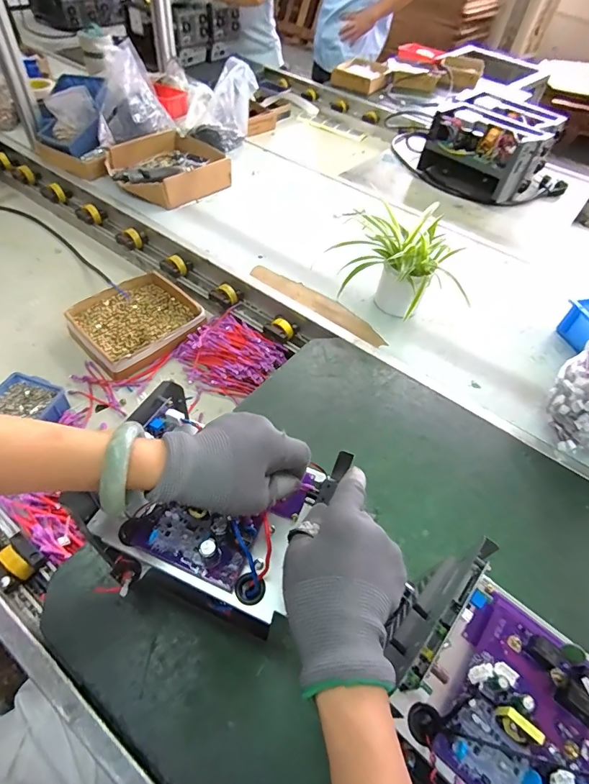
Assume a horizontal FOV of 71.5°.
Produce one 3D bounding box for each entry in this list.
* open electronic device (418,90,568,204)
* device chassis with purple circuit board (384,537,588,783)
[{"bbox_3d":[0.601,-0.735,1.223,0.313,0.190,0.351,39,58,22],"label":"open electronic device"},{"bbox_3d":[0.188,0.237,0.297,0.171,0.074,0.214,-33,62,-27],"label":"device chassis with purple circuit board"}]

